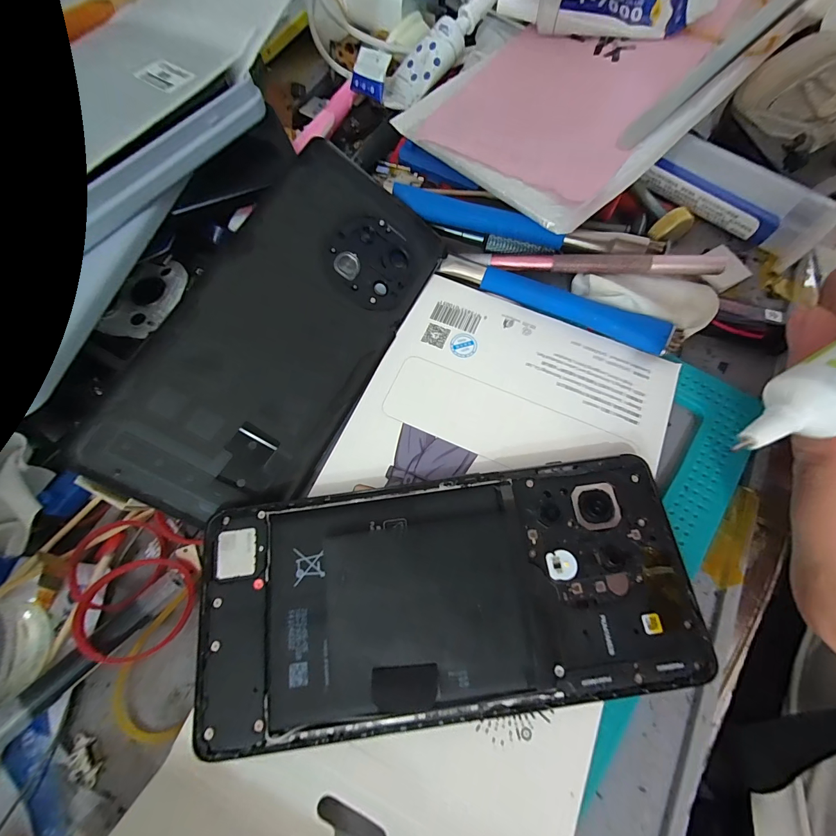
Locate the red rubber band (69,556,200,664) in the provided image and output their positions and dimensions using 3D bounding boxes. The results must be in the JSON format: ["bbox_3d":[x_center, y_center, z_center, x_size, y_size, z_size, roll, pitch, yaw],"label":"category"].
[{"bbox_3d":[-0.097,0.064,0.122,0.032,0.011,0.031,0,70,1],"label":"red rubber band"}]

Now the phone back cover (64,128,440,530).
[{"bbox_3d":[-0.053,-0.035,0.145,0.075,0.004,0.154,33,78,-17],"label":"phone back cover"}]

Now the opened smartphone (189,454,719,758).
[{"bbox_3d":[0.009,0.059,0.120,0.161,0.012,0.073,-7,70,-2],"label":"opened smartphone"}]

